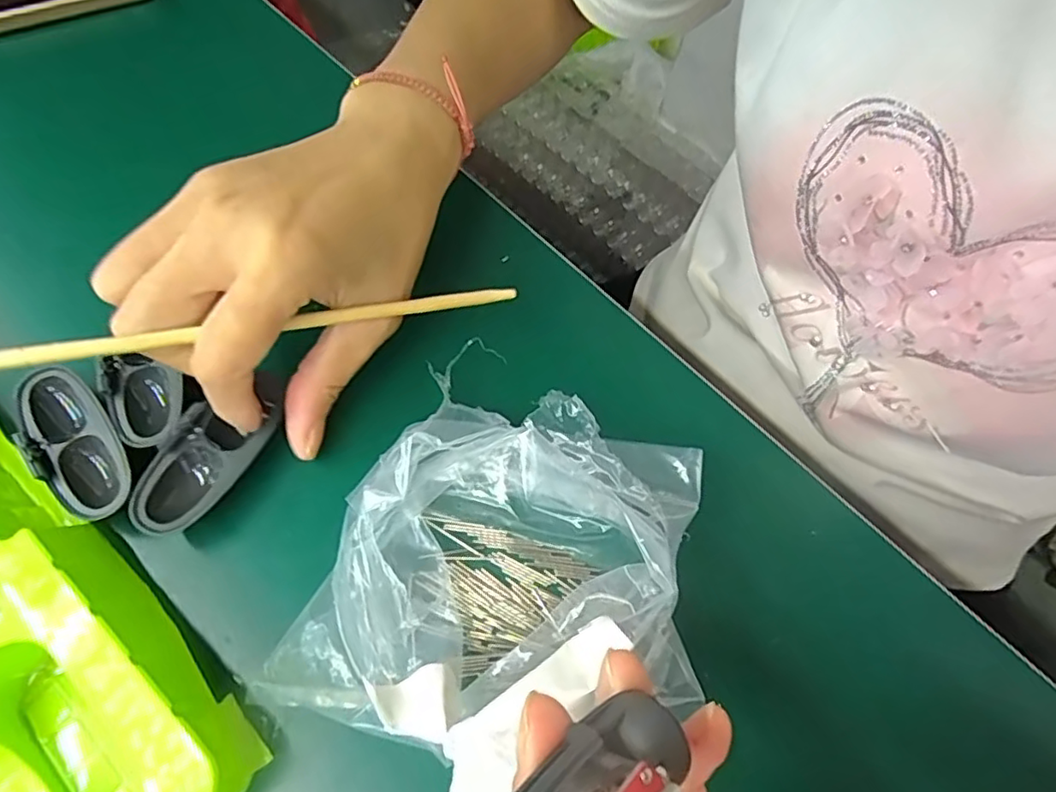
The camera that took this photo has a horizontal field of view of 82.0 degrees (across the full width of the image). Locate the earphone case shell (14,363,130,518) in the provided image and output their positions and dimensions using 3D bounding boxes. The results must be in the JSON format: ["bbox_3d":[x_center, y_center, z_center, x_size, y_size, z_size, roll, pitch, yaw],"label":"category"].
[{"bbox_3d":[-0.166,0.016,0.221,0.026,0.014,0.065,-35,71,-18],"label":"earphone case shell"}]

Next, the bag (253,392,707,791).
[{"bbox_3d":[-0.007,0.057,0.201,0.115,0.051,0.131,26,66,9],"label":"bag"}]

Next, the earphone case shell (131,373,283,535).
[{"bbox_3d":[-0.115,0.018,0.221,0.024,0.016,0.067,29,63,11],"label":"earphone case shell"}]

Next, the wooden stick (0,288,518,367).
[{"bbox_3d":[-0.090,-0.025,0.208,0.187,0.005,0.005,-12,65,-26],"label":"wooden stick"}]

